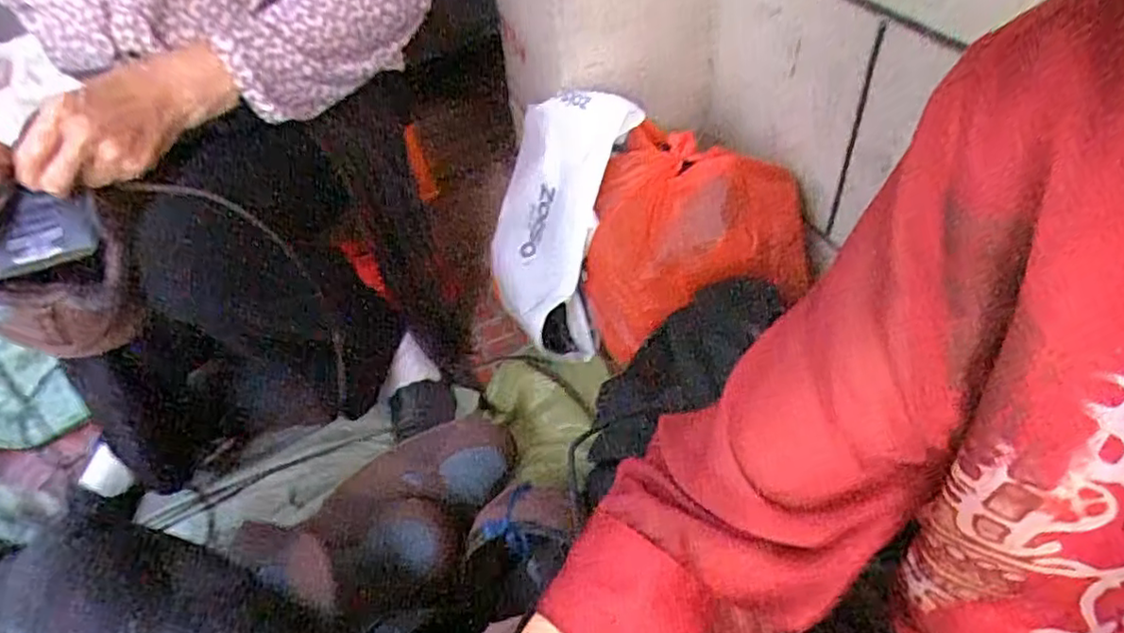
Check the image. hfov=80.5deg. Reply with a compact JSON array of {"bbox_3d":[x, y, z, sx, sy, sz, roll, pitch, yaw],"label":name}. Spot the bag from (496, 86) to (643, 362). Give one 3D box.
[{"bbox_3d":[-0.005,-0.128,0.942,0.185,0.365,0.134,16,17,20],"label":"bag"}]

